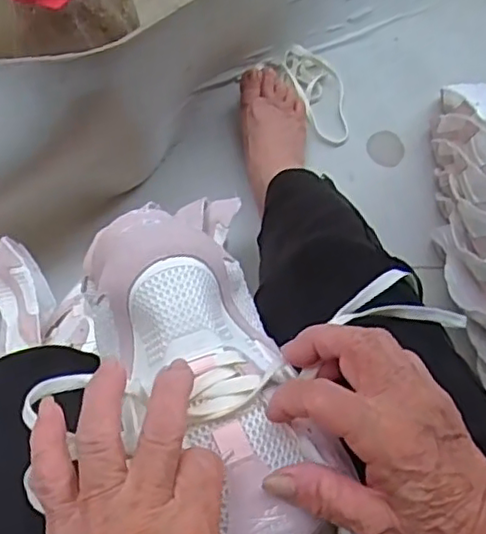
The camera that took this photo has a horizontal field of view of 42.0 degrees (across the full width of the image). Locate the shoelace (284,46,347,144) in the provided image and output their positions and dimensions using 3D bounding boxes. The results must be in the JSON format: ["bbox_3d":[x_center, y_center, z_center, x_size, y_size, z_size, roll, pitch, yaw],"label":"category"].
[{"bbox_3d":[0.105,-0.228,0.833,0.064,0.027,0.142,-22,73,-7],"label":"shoelace"}]

